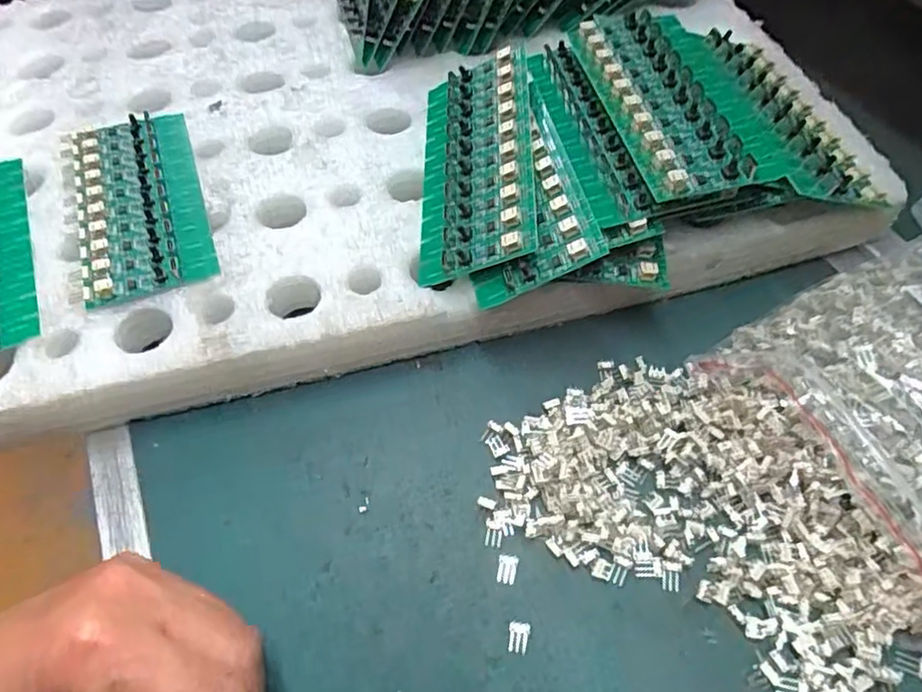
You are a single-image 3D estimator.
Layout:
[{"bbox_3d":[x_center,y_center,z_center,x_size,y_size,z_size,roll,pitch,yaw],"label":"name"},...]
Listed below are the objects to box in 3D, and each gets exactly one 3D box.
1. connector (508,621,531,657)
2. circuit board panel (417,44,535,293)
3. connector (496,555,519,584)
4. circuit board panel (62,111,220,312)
[{"bbox_3d":[0.022,0.112,0.244,0.008,0.004,0.011,9,56,9],"label":"connector"},{"bbox_3d":[0.007,-0.095,0.324,0.060,0.007,0.132,-14,59,26],"label":"circuit board panel"},{"bbox_3d":[0.019,0.090,0.258,0.008,0.004,0.011,11,56,10],"label":"connector"},{"bbox_3d":[-0.172,-0.077,0.337,0.065,0.010,0.132,-19,56,-10],"label":"circuit board panel"}]

